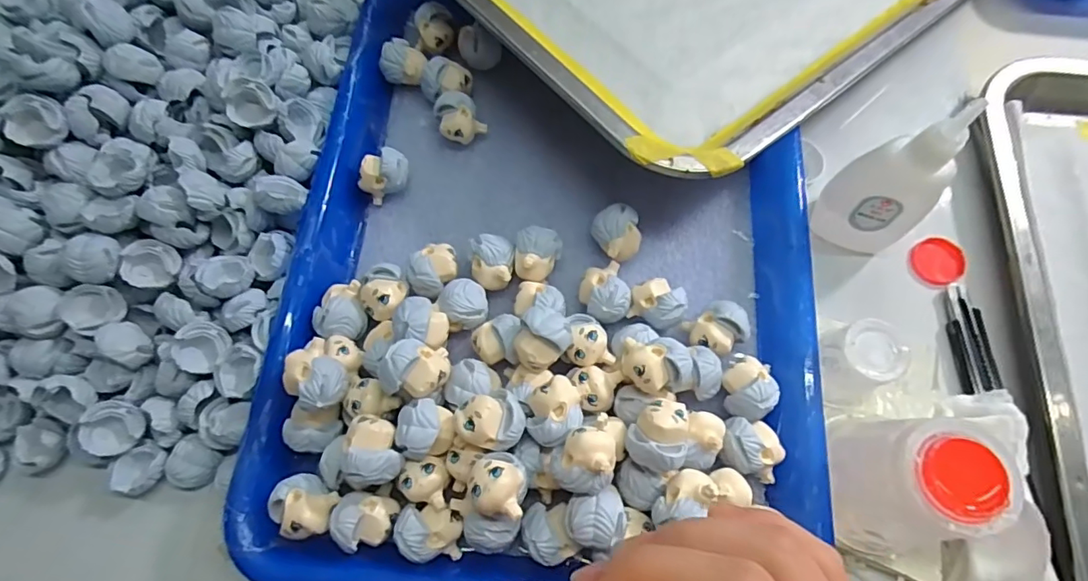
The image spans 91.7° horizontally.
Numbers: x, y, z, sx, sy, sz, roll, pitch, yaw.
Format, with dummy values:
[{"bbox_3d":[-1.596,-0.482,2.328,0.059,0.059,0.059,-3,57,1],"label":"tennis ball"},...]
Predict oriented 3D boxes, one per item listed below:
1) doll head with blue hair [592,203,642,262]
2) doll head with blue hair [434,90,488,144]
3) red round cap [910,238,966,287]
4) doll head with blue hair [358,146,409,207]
[{"bbox_3d":[0.038,-0.028,0.270,0.023,0.022,0.025,-1,72,2],"label":"doll head with blue hair"},{"bbox_3d":[-0.047,-0.095,0.295,0.023,0.023,0.022,-1,72,2],"label":"doll head with blue hair"},{"bbox_3d":[0.210,-0.016,0.279,0.026,0.004,0.026,-1,72,2],"label":"red round cap"},{"bbox_3d":[-0.085,-0.061,0.285,0.027,0.023,0.019,-26,73,-6],"label":"doll head with blue hair"}]

